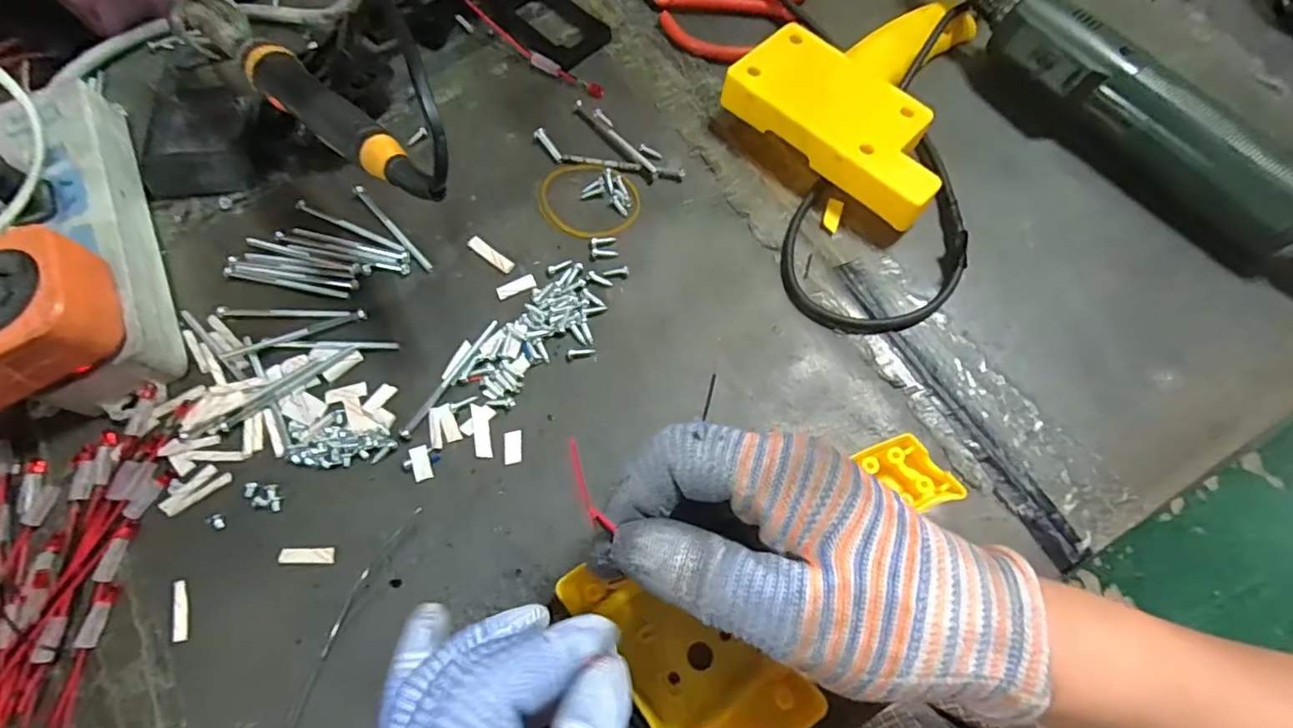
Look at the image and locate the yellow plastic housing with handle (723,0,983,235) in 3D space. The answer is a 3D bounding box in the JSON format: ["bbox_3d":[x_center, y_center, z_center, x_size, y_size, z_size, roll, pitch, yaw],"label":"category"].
[{"bbox_3d":[0.136,-0.158,0.331,0.123,0.033,0.148,41,77,15],"label":"yellow plastic housing with handle"}]

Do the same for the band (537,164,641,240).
[{"bbox_3d":[-0.033,-0.092,0.331,0.059,0.005,0.050,5,71,4],"label":"band"}]

